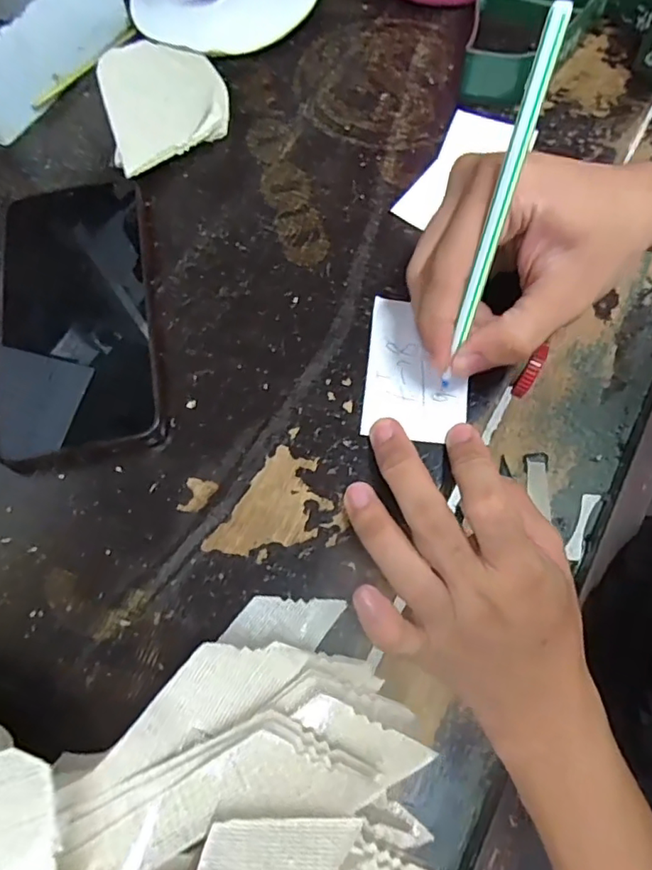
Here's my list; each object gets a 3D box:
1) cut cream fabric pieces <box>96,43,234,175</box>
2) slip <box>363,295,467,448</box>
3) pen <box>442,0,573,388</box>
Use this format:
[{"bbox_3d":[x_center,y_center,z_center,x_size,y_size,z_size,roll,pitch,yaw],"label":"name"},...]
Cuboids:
[{"bbox_3d":[-0.098,-0.206,0.347,0.072,0.014,0.106,-15,67,-4],"label":"cut cream fabric pieces"},{"bbox_3d":[0.044,-0.033,0.273,0.047,0.004,0.075,6,67,5],"label":"slip"},{"bbox_3d":[0.066,-0.082,0.221,0.006,0.141,0.010,17,32,9],"label":"pen"}]

